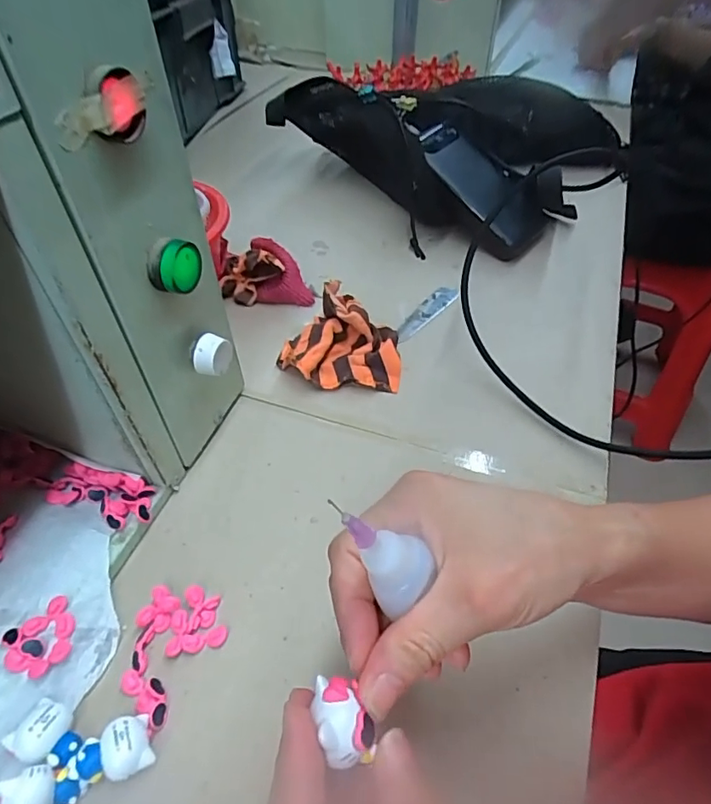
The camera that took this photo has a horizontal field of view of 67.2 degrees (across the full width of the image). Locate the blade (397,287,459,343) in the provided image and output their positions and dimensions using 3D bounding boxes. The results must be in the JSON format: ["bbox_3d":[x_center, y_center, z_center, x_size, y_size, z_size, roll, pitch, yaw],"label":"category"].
[{"bbox_3d":[0.064,-0.082,0.488,0.020,0.004,0.086,36,61,25],"label":"blade"}]

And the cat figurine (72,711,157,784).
[{"bbox_3d":[-0.112,0.164,0.248,0.032,0.014,0.024,-24,52,-20],"label":"cat figurine"}]

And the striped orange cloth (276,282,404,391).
[{"bbox_3d":[-0.011,-0.059,0.443,0.094,0.032,0.101,2,48,1],"label":"striped orange cloth"}]

